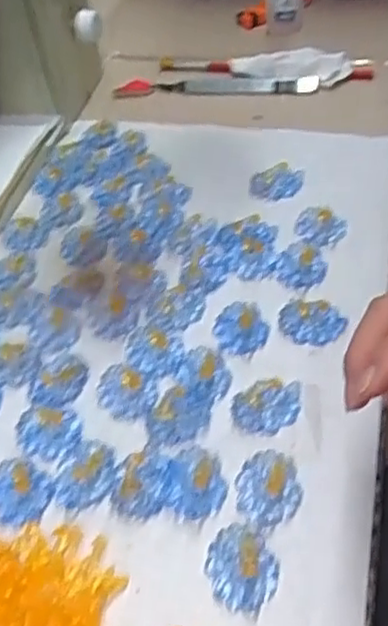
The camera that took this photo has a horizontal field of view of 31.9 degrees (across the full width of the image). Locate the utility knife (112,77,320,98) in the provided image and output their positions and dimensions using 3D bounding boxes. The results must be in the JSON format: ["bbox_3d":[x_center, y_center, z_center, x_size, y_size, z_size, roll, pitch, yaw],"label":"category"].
[{"bbox_3d":[0.018,-0.203,0.606,0.181,0.020,0.017,5,48,8],"label":"utility knife"}]

